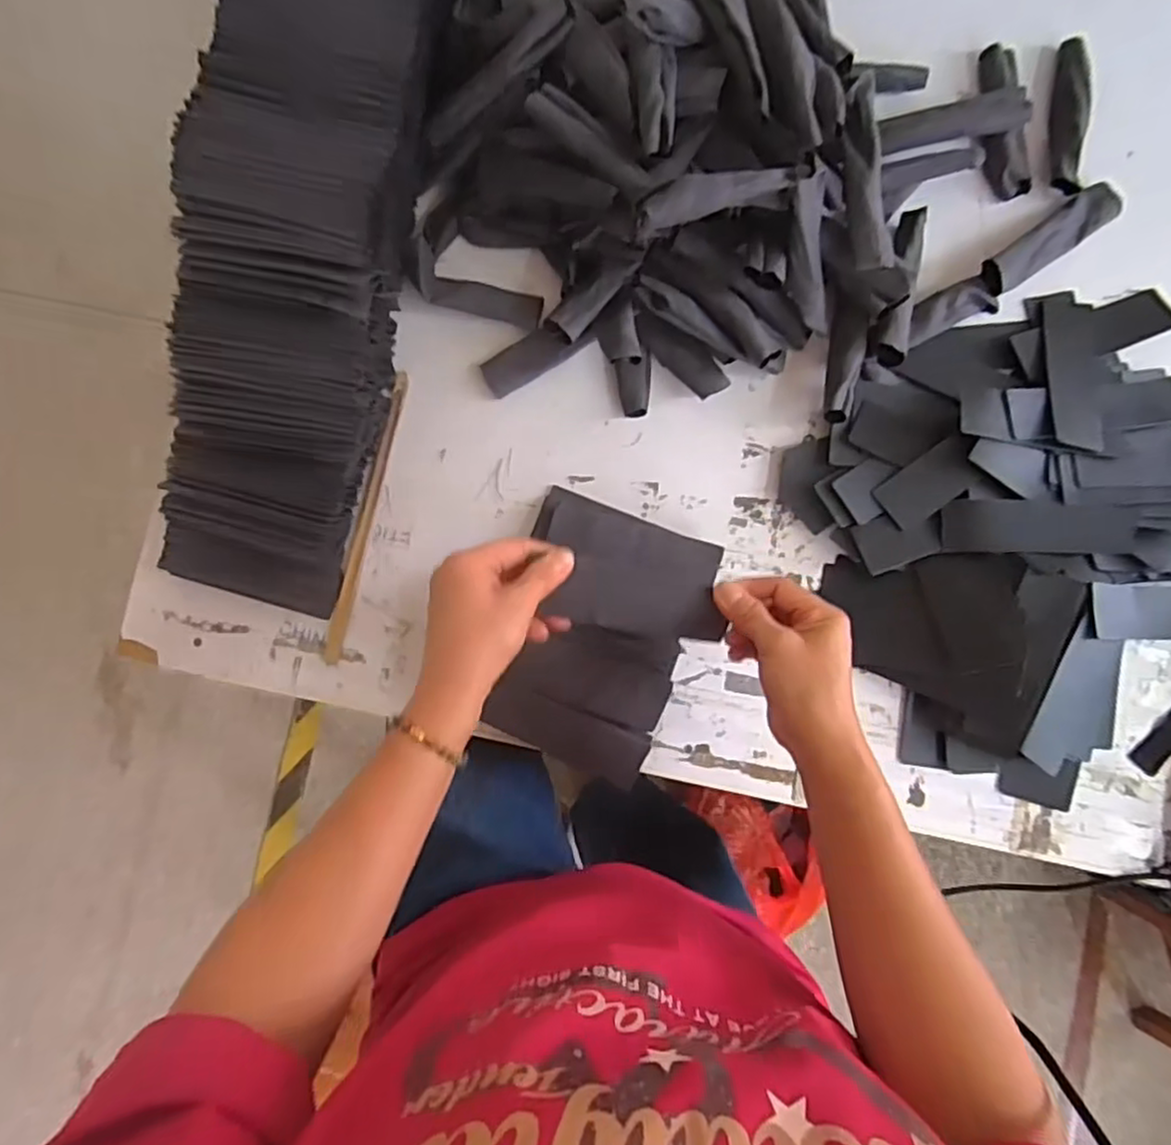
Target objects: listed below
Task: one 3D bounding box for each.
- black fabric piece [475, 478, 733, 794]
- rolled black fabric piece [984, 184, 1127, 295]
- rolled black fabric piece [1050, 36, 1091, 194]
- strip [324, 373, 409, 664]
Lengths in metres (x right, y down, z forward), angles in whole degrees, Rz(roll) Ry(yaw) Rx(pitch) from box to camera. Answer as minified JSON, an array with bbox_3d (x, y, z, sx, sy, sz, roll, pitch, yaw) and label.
[{"bbox_3d":[0.016,0.048,0.578,0.162,0.041,0.217,17,68,7],"label":"black fabric piece"},{"bbox_3d":[0.424,-0.305,0.629,0.157,0.032,0.038,-35,85,-2],"label":"rolled black fabric piece"},{"bbox_3d":[0.443,-0.420,0.635,0.028,0.027,0.137,2,85,1],"label":"rolled black fabric piece"},{"bbox_3d":[-0.201,-0.052,0.632,0.015,0.008,0.268,13,85,2],"label":"strip"}]

